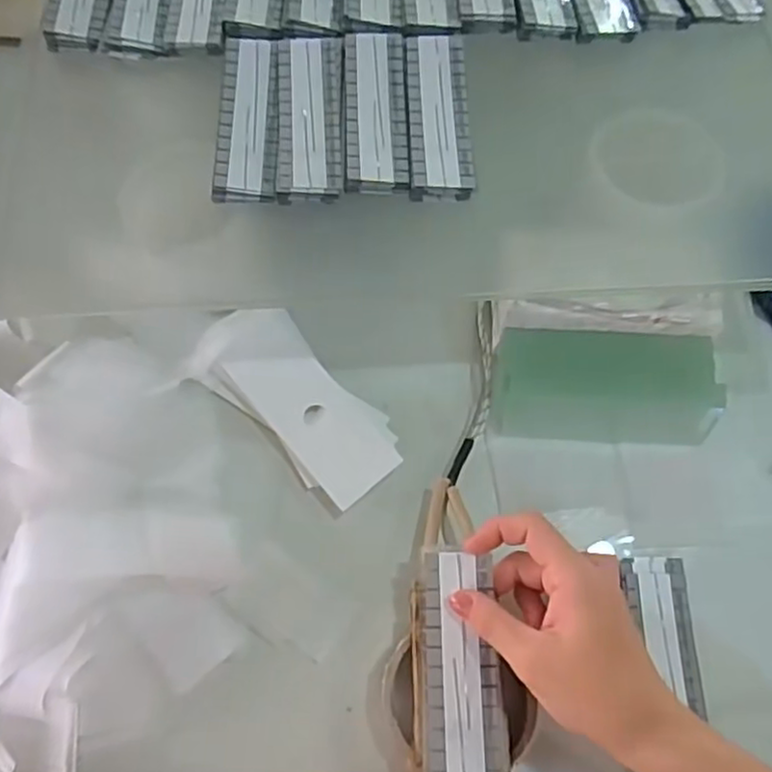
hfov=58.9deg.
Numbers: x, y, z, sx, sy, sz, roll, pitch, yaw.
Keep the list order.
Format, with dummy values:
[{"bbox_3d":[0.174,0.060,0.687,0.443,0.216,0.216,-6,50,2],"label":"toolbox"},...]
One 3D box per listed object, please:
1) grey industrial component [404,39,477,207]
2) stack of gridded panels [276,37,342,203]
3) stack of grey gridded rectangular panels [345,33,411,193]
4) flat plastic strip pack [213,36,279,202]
[{"bbox_3d":[0.035,-0.182,0.455,0.040,0.011,0.129,-1,70,0],"label":"grey industrial component"},{"bbox_3d":[-0.051,-0.183,0.455,0.042,0.009,0.132,-1,70,0],"label":"stack of gridded panels"},{"bbox_3d":[-0.007,-0.186,0.454,0.040,0.008,0.129,-1,70,0],"label":"stack of grey gridded rectangular panels"},{"bbox_3d":[-0.092,-0.182,0.455,0.039,0.009,0.133,-2,70,-1],"label":"flat plastic strip pack"}]

